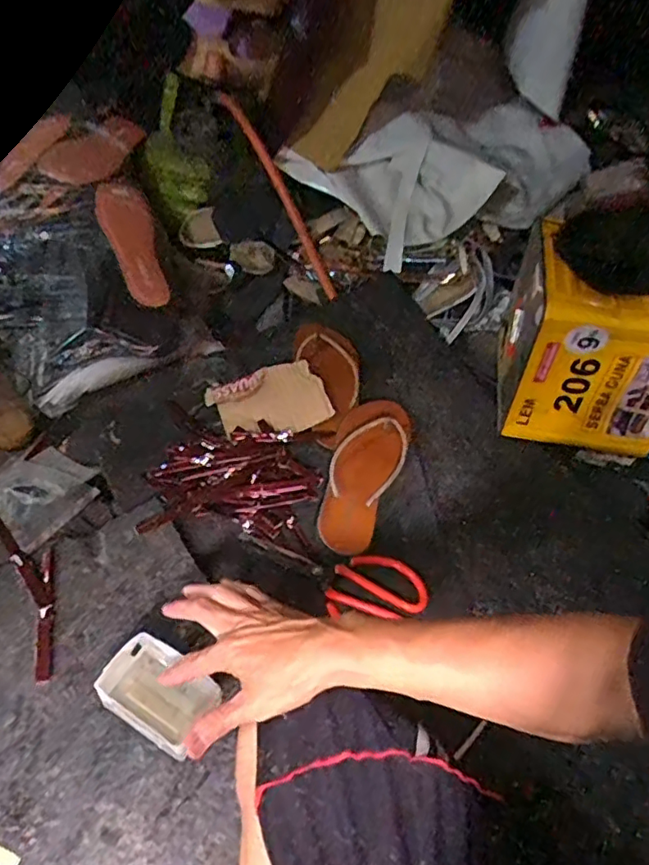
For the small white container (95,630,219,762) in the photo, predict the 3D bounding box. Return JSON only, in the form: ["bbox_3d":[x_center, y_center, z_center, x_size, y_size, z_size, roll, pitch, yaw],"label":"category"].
[{"bbox_3d":[-0.154,0.238,0.536,0.095,0.041,0.069,24,48,16],"label":"small white container"}]

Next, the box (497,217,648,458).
[{"bbox_3d":[0.404,-0.112,0.813,0.288,0.251,0.192,15,46,4],"label":"box"}]

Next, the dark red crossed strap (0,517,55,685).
[{"bbox_3d":[-0.303,0.160,0.610,0.046,0.020,0.202,-21,51,-25],"label":"dark red crossed strap"}]

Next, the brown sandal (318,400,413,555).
[{"bbox_3d":[0.050,0.048,0.759,0.096,0.040,0.230,17,61,10],"label":"brown sandal"}]

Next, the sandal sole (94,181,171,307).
[{"bbox_3d":[-0.299,-0.298,0.909,0.076,0.027,0.210,-19,84,-23],"label":"sandal sole"}]

